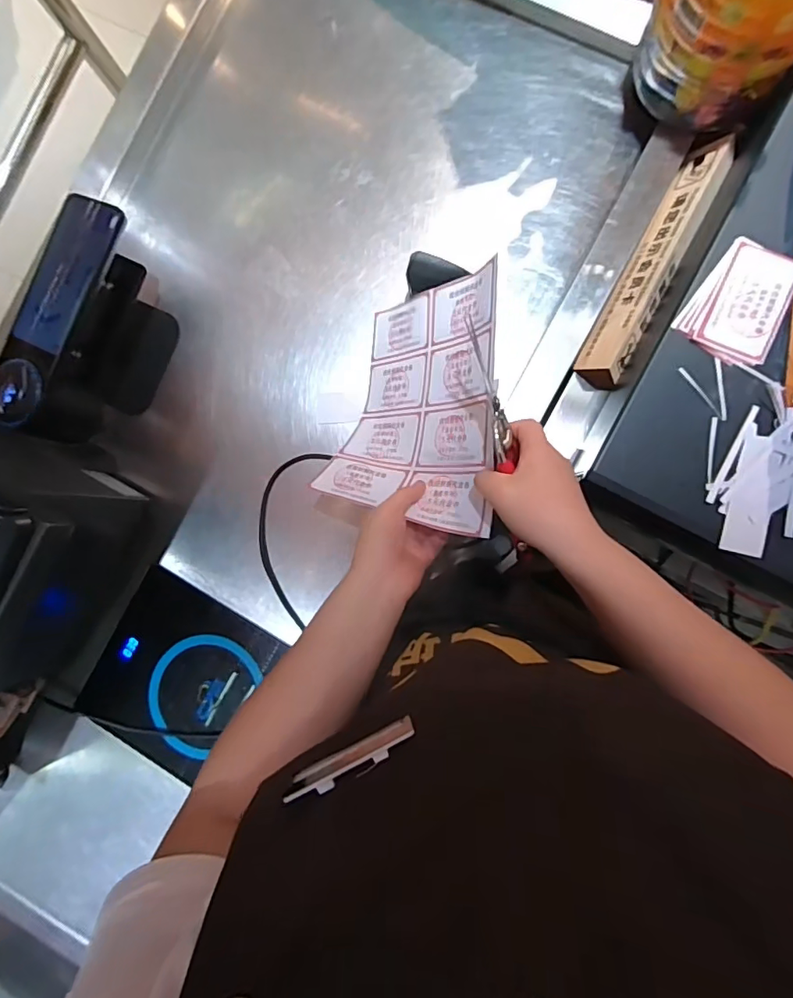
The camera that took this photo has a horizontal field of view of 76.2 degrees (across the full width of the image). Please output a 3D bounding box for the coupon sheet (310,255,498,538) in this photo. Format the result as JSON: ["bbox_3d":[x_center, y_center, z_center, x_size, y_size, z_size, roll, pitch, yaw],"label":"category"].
[{"bbox_3d":[0.012,-0.092,0.482,0.185,0.051,0.228,4,86,48],"label":"coupon sheet"}]

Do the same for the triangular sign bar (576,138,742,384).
[{"bbox_3d":[0.270,-0.247,0.524,0.046,0.039,0.260,27,92,5],"label":"triangular sign bar"}]

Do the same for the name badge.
[{"bbox_3d":[-0.022,0.131,0.255,0.069,0.019,0.008,-24,87,-12],"label":"name badge"}]

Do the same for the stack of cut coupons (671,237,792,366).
[{"bbox_3d":[0.301,-0.169,0.438,0.076,0.006,0.100,34,92,5],"label":"stack of cut coupons"}]

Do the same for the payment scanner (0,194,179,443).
[{"bbox_3d":[-0.329,-0.180,0.553,0.098,0.119,0.234,28,92,5],"label":"payment scanner"}]

